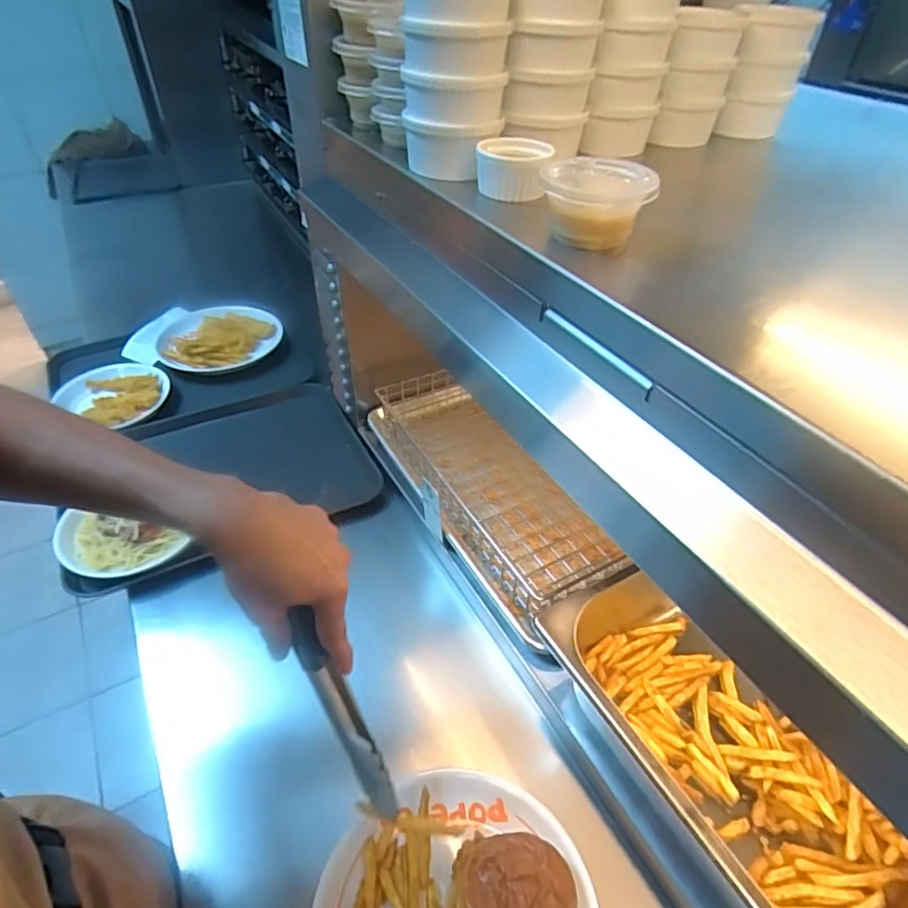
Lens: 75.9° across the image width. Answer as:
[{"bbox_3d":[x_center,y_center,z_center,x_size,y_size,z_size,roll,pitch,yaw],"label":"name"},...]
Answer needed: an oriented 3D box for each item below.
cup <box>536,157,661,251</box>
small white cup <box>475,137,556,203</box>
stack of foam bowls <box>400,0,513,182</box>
[{"bbox_3d":[0.090,-0.159,0.372,0.068,0.040,0.060,12,43,12],"label":"cup"},{"bbox_3d":[0.046,-0.220,0.447,0.054,0.031,0.056,10,42,10],"label":"small white cup"},{"bbox_3d":[0.001,-0.285,0.440,0.081,0.129,0.072,0,41,-1],"label":"stack of foam bowls"}]

